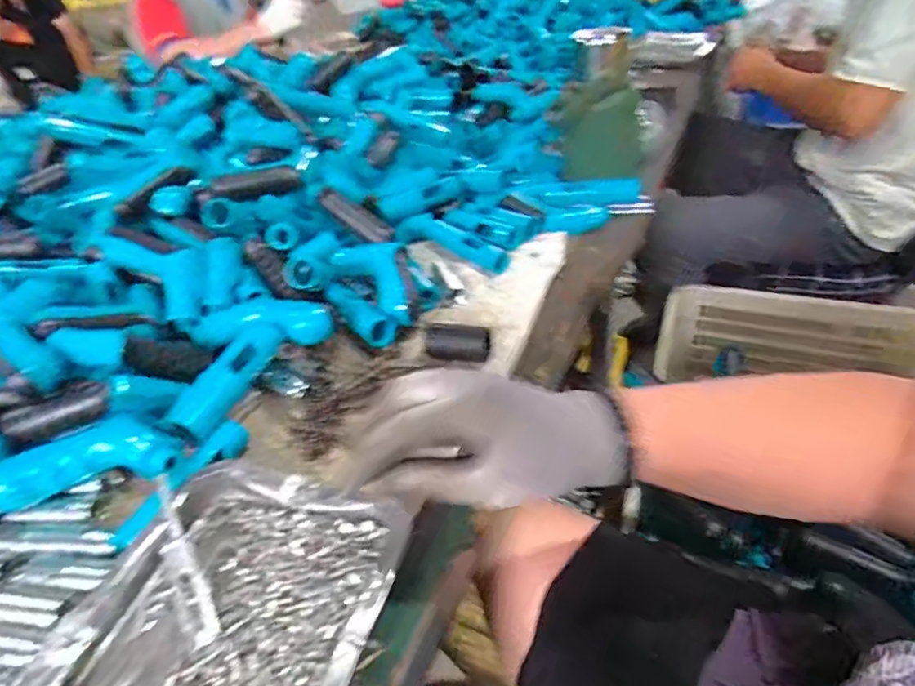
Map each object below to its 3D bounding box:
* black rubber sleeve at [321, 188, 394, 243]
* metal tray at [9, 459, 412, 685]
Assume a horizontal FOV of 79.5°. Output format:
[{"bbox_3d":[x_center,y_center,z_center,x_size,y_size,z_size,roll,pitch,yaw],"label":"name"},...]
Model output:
[{"bbox_3d":[-0.119,-0.147,0.641,0.093,0.017,0.023,33,47,-1],"label":"black rubber sleeve"},{"bbox_3d":[-0.150,0.185,0.320,0.181,0.044,0.250,13,44,13],"label":"metal tray"}]

